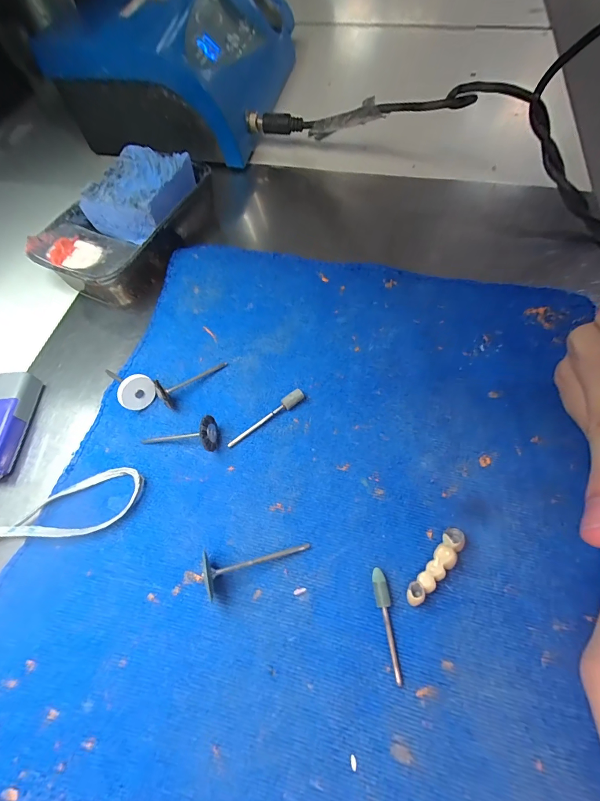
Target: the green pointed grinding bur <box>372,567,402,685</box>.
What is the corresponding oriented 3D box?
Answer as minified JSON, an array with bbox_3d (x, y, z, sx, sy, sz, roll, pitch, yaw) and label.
[{"bbox_3d":[0.036,0.092,0.145,0.006,0.006,0.040,-6,62,1],"label":"green pointed grinding bur"}]

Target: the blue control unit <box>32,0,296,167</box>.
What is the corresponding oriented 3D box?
[{"bbox_3d":[-0.107,-0.346,0.347,0.167,0.084,0.251,8,63,8],"label":"blue control unit"}]

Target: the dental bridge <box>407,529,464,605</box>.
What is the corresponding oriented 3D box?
[{"bbox_3d":[0.060,0.072,0.153,0.009,0.010,0.039,38,70,21],"label":"dental bridge"}]

